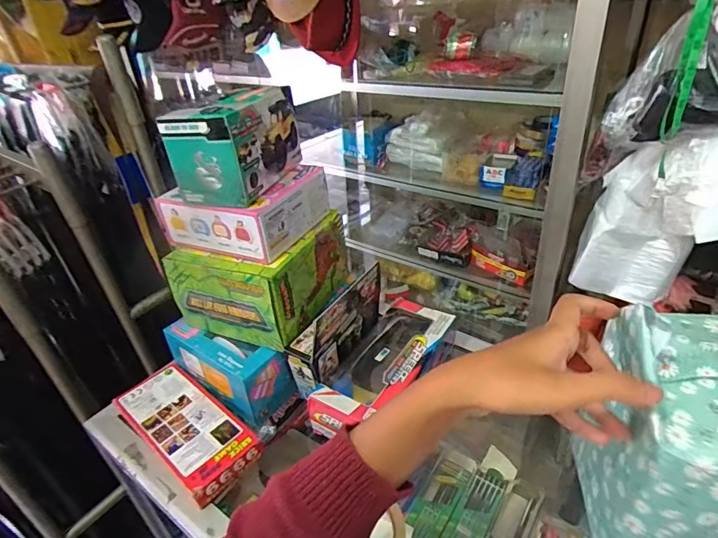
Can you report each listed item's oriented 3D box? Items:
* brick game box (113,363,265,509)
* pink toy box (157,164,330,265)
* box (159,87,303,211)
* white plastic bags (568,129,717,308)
[{"bbox_3d":[-0.191,0.172,0.484,0.180,0.023,0.076,23,44,35],"label":"brick game box"},{"bbox_3d":[-0.129,-0.073,0.503,0.138,0.055,0.133,12,38,25],"label":"pink toy box"},{"bbox_3d":[-0.131,-0.136,0.465,0.081,0.088,0.133,6,36,18],"label":"box"},{"bbox_3d":[0.526,-0.074,0.767,0.230,0.317,0.115,17,40,30],"label":"white plastic bags"}]

